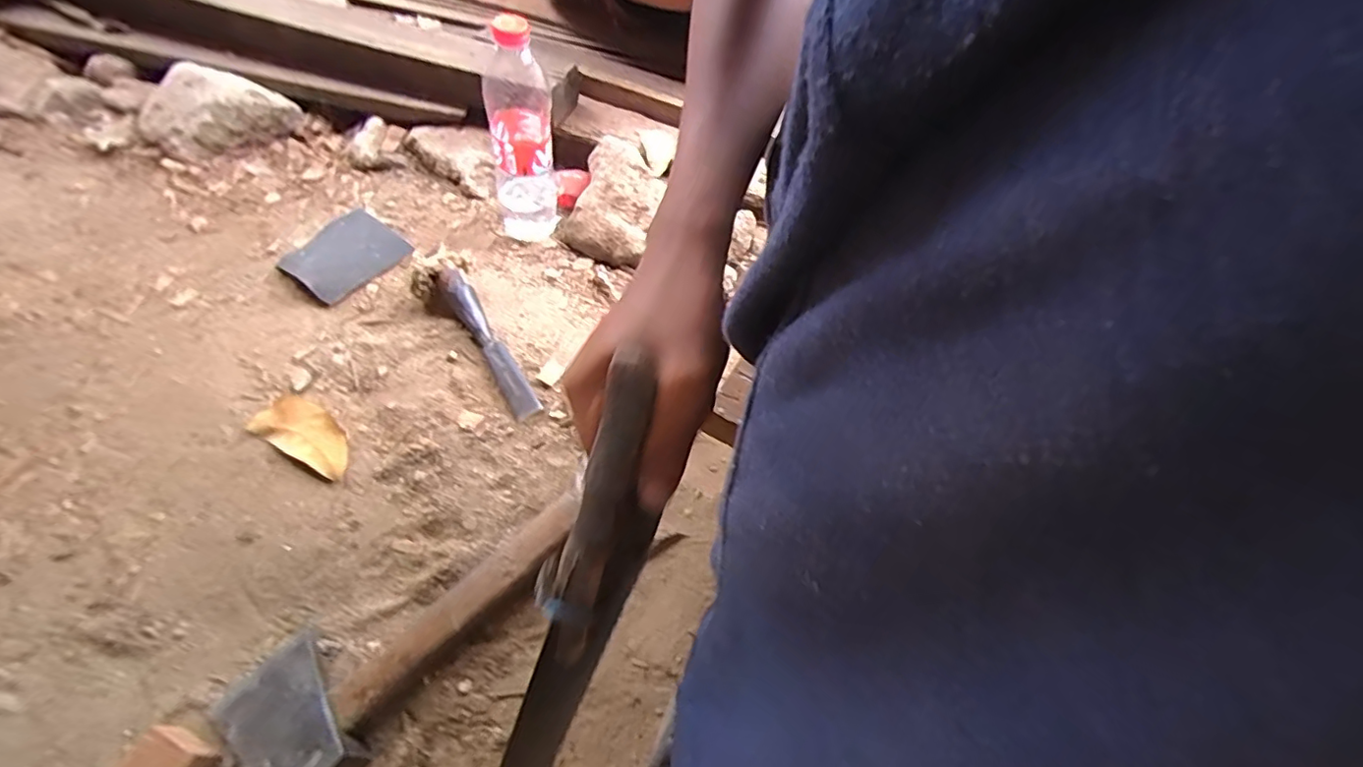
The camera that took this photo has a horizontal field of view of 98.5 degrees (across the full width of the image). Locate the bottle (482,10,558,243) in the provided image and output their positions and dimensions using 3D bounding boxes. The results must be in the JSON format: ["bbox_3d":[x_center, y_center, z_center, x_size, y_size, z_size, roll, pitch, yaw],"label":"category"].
[{"bbox_3d":[-0.167,-0.253,0.606,0.070,0.218,0.066,-16,58,-13],"label":"bottle"}]

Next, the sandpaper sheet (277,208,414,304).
[{"bbox_3d":[-0.373,-0.147,0.646,0.109,0.016,0.112,32,60,18],"label":"sandpaper sheet"}]

